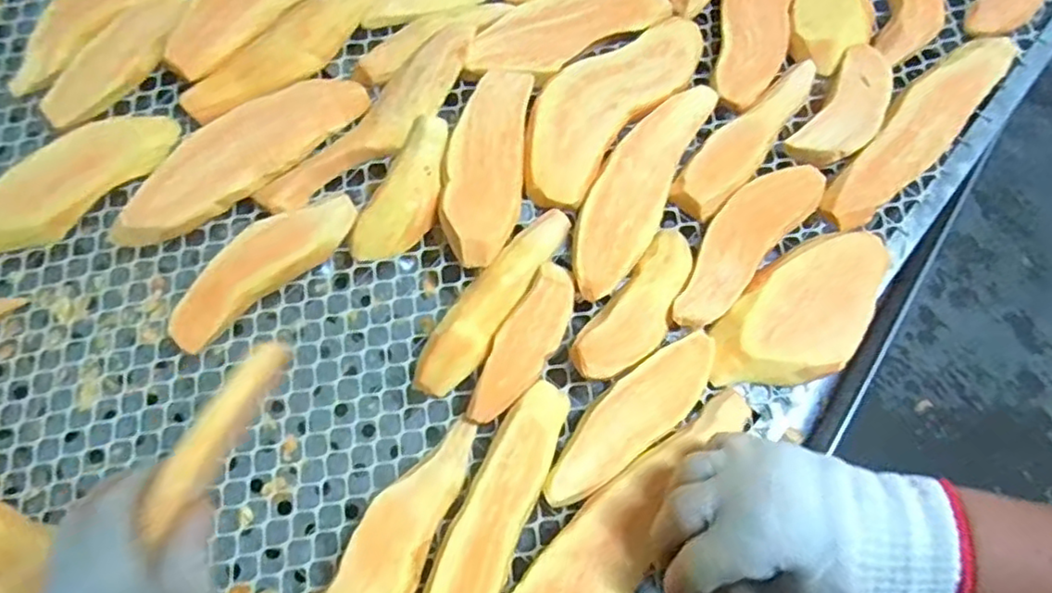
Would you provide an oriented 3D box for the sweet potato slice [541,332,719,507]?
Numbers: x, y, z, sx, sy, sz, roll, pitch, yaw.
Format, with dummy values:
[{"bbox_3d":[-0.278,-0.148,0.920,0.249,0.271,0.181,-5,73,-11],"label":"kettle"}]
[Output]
[{"bbox_3d":[0.074,0.082,0.440,0.152,0.011,0.047,-34,74,-13],"label":"sweet potato slice"}]

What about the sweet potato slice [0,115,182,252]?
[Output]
[{"bbox_3d":[-0.357,-0.088,0.492,0.049,0.032,0.176,43,74,13],"label":"sweet potato slice"}]

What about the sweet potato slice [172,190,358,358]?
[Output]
[{"bbox_3d":[-0.197,-0.025,0.475,0.153,0.021,0.047,-40,76,-15],"label":"sweet potato slice"}]

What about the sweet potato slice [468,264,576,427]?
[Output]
[{"bbox_3d":[0.000,0.034,0.456,0.040,0.011,0.127,30,71,9],"label":"sweet potato slice"}]

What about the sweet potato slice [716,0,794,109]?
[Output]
[{"bbox_3d":[0.202,-0.249,0.552,0.062,0.020,0.182,12,69,2],"label":"sweet potato slice"}]

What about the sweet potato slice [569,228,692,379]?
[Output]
[{"bbox_3d":[0.087,0.007,0.471,0.047,0.021,0.134,36,72,11],"label":"sweet potato slice"}]

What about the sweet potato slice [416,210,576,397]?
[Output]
[{"bbox_3d":[-0.025,0.000,0.473,0.040,0.011,0.165,31,71,9],"label":"sweet potato slice"}]

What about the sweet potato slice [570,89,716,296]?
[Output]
[{"bbox_3d":[0.086,-0.090,0.493,0.057,0.017,0.202,26,71,8],"label":"sweet potato slice"}]

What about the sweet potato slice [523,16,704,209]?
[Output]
[{"bbox_3d":[0.064,-0.163,0.517,0.081,0.014,0.207,38,73,12],"label":"sweet potato slice"}]

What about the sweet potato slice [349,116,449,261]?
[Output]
[{"bbox_3d":[-0.090,-0.081,0.492,0.049,0.022,0.119,25,76,5],"label":"sweet potato slice"}]

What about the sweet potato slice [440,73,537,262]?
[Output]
[{"bbox_3d":[-0.031,-0.105,0.489,0.061,0.013,0.162,5,69,0],"label":"sweet potato slice"}]

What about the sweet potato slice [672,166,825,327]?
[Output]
[{"bbox_3d":[0.164,-0.045,0.476,0.051,0.008,0.166,41,73,12],"label":"sweet potato slice"}]

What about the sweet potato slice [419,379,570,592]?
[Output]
[{"bbox_3d":[-0.024,0.150,0.416,0.047,0.017,0.203,24,70,7],"label":"sweet potato slice"}]

